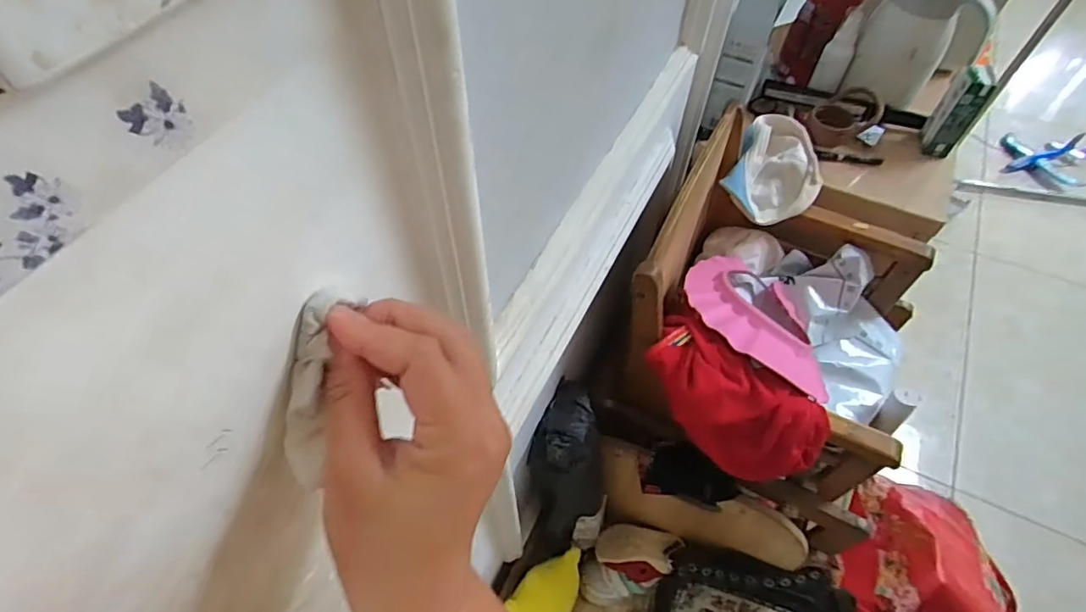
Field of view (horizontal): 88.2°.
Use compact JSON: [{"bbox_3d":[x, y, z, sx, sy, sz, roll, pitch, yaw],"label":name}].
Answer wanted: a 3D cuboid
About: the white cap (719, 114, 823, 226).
[{"bbox_3d":[0.379,-0.220,0.899,0.139,0.079,0.192,26,60,16],"label":"white cap"}]

